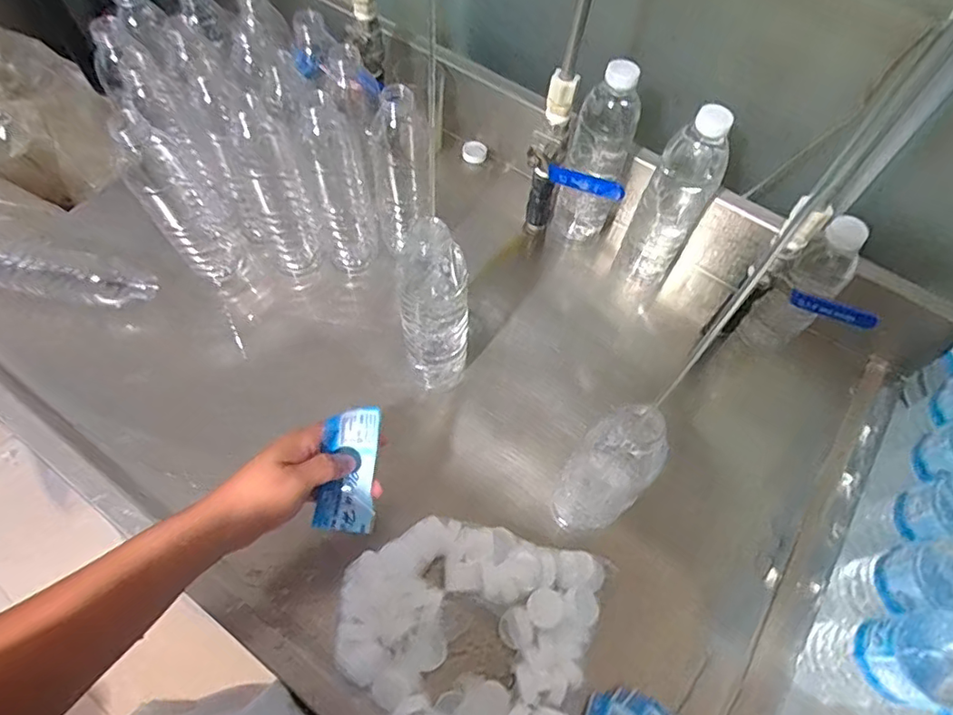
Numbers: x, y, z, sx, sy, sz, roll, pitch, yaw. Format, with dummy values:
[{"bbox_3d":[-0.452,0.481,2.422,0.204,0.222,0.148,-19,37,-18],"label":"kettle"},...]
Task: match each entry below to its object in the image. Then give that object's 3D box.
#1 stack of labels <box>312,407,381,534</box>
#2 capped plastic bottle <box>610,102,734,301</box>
[{"bbox_3d":[-0.097,0.086,0.442,0.044,0.014,0.095,9,91,1],"label":"stack of labels"},{"bbox_3d":[0.203,-0.157,0.605,0.062,0.226,0.070,30,63,12],"label":"capped plastic bottle"}]

